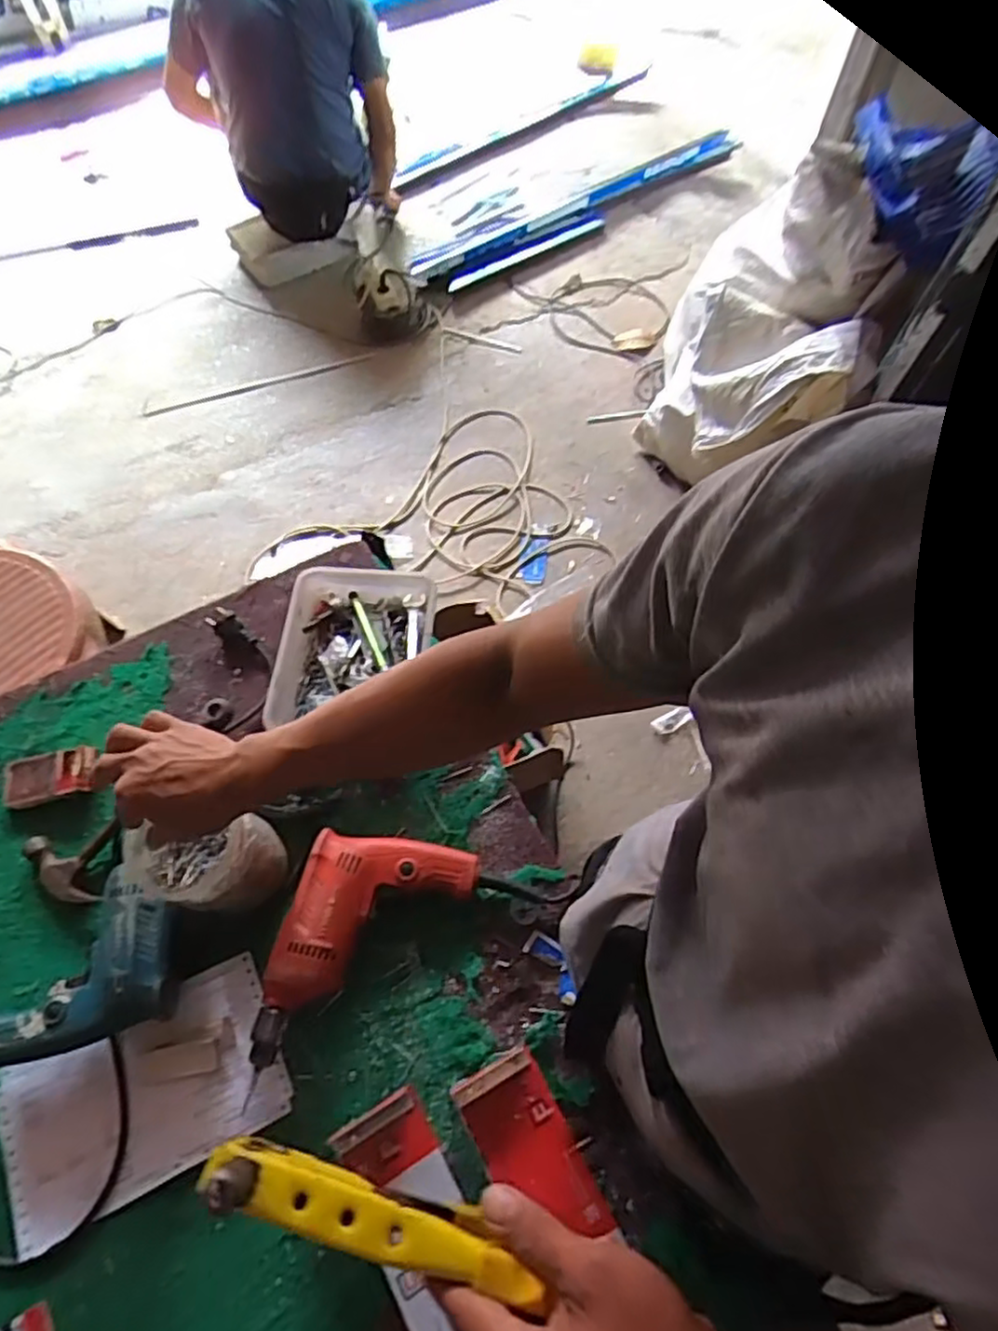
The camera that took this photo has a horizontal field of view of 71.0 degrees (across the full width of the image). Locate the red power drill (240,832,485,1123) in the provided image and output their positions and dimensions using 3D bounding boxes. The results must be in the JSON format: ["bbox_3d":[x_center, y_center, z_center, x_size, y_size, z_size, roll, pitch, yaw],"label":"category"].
[{"bbox_3d":[-0.125,0.273,0.664,0.162,0.056,0.227,12,65,6],"label":"red power drill"}]

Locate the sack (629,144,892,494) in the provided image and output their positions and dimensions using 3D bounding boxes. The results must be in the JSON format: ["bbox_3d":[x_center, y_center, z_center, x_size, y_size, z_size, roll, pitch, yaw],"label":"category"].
[{"bbox_3d":[0.587,-0.756,1.599,0.398,0.545,0.591,14,65,7],"label":"sack"}]

